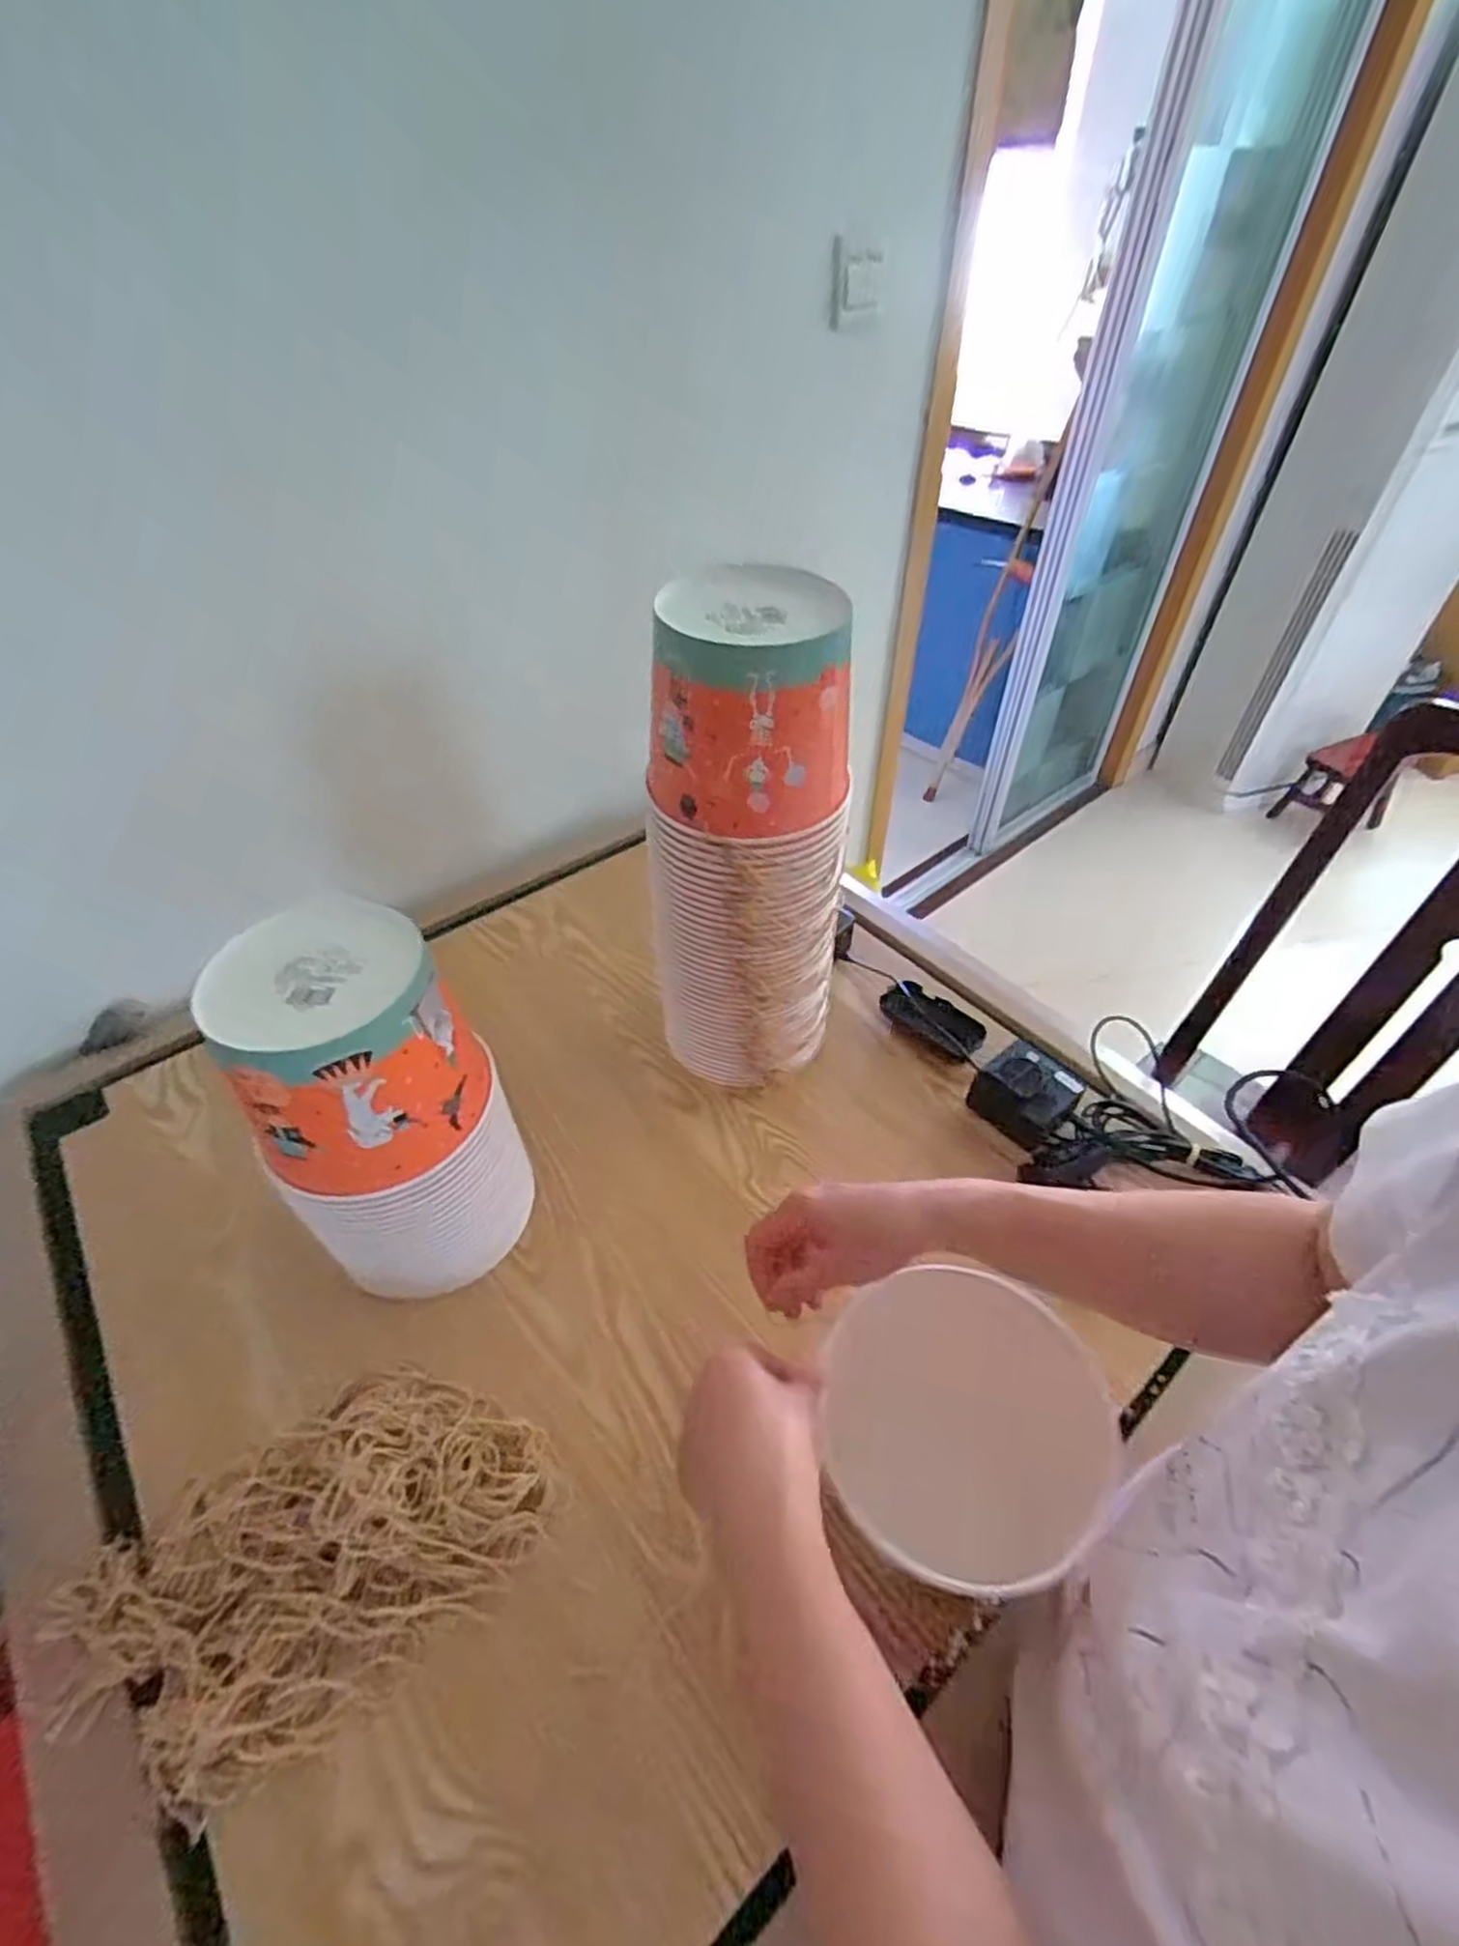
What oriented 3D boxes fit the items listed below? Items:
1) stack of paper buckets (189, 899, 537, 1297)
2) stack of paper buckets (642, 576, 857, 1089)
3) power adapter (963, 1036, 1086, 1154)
[{"bbox_3d":[-0.246,0.106,0.545,0.135,0.284,0.146,35,55,30],"label":"stack of paper buckets"},{"bbox_3d":[0.017,-0.081,0.631,0.146,0.432,0.120,4,45,3],"label":"stack of paper buckets"},{"bbox_3d":[0.277,0.110,0.709,0.079,0.046,0.076,-29,52,-26],"label":"power adapter"}]

